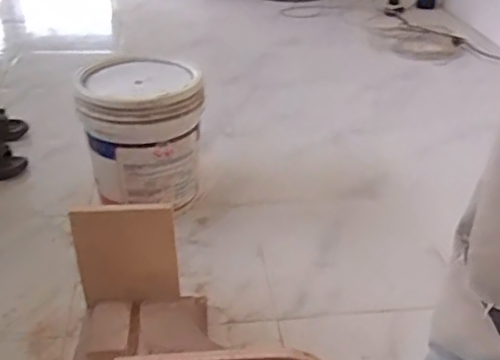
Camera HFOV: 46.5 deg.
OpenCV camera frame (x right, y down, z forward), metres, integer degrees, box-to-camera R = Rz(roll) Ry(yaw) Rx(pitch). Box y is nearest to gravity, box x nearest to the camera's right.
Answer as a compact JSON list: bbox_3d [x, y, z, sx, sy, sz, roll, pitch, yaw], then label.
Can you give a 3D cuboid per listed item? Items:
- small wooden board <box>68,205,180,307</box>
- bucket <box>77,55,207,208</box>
[{"bbox_3d":[-0.233,0.143,1.103,0.184,0.201,0.016,-5,22,-4],"label":"small wooden board"},{"bbox_3d":[-0.266,-0.116,1.440,0.283,0.289,0.269,-7,34,-16],"label":"bucket"}]

